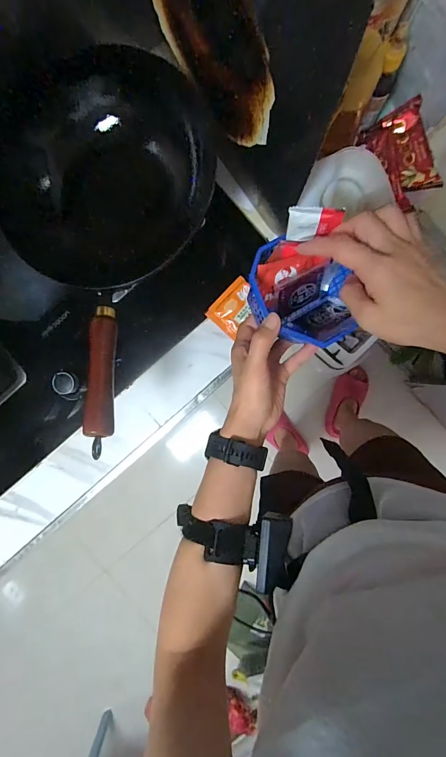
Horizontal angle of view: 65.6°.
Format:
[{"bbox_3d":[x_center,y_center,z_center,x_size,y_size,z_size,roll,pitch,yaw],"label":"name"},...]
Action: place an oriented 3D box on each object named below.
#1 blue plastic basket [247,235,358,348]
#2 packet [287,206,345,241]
[{"bbox_3d":[0.084,-0.089,0.366,0.113,0.075,0.095,16,92,4],"label":"blue plastic basket"},{"bbox_3d":[0.085,-0.142,0.321,0.048,0.036,0.005,6,66,12],"label":"packet"}]

